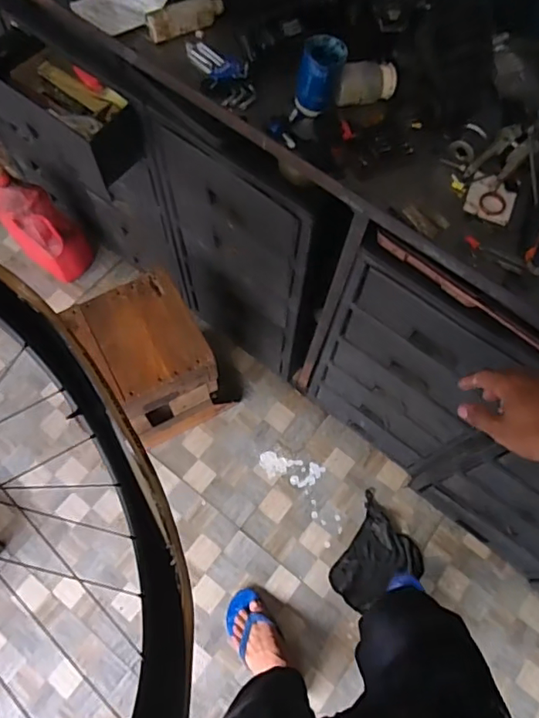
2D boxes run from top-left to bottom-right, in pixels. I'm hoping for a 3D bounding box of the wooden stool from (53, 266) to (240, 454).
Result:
[{"bbox_3d":[-0.271,0.020,1.292,0.231,0.416,0.278,-31,73,-13],"label":"wooden stool"}]

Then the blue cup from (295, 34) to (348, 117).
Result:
[{"bbox_3d":[0.069,-0.381,0.722,0.057,0.078,0.057,1,69,-1],"label":"blue cup"}]

